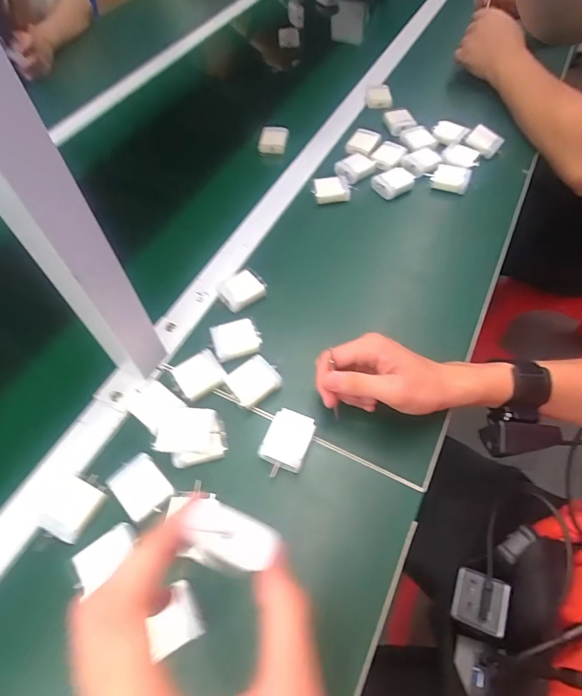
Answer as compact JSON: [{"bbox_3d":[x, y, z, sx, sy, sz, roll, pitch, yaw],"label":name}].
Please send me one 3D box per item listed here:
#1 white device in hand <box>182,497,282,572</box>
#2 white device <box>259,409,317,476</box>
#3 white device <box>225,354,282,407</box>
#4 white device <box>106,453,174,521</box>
[{"bbox_3d":[-0.028,0.090,0.191,0.042,0.012,0.022,19,62,13],"label":"white device in hand"},{"bbox_3d":[-0.004,0.091,0.380,0.042,0.017,0.061,17,59,15],"label":"white device"},{"bbox_3d":[-0.037,0.036,0.412,0.047,0.018,0.044,-33,60,-16],"label":"white device"},{"bbox_3d":[-0.137,0.126,0.363,0.041,0.009,0.051,-40,62,-20],"label":"white device"}]

